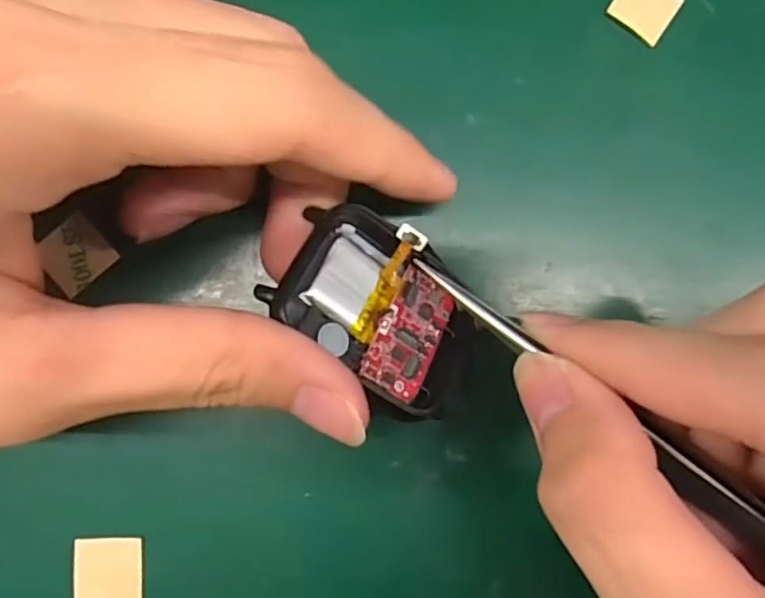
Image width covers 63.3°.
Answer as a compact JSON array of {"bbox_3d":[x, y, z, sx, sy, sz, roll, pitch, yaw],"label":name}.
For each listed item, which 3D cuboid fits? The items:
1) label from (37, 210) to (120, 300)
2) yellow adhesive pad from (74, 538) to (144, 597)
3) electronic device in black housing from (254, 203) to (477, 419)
[{"bbox_3d":[-0.073,-0.010,0.147,0.015,0.004,0.014,-40,94,-5],"label":"label"},{"bbox_3d":[-0.063,0.064,0.143,0.015,0.004,0.015,0,86,-3],"label":"yellow adhesive pad"},{"bbox_3d":[0.002,0.003,0.138,0.049,0.013,0.037,43,55,-14],"label":"electronic device in black housing"}]

